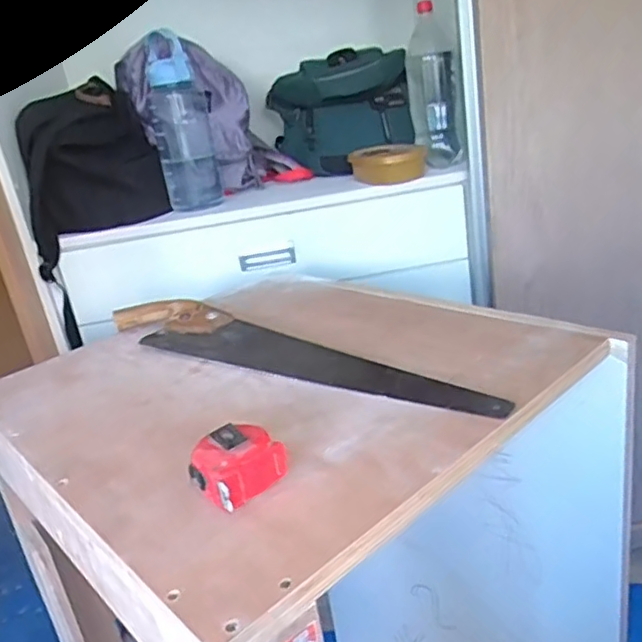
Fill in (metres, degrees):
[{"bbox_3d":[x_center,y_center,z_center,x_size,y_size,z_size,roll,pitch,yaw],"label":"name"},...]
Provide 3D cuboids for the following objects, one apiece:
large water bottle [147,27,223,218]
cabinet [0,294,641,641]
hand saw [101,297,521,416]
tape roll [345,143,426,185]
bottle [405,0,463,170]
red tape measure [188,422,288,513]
[{"bbox_3d":[-0.263,-0.372,1.180,0.113,0.312,0.092,-12,20,-7],"label":"large water bottle"},{"bbox_3d":[0.007,0.408,0.811,0.492,0.833,0.544,-25,24,-35],"label":"cabinet"},{"bbox_3d":[-0.050,0.025,0.705,0.547,0.026,0.084,9,27,36],"label":"hand saw"},{"bbox_3d":[0.130,-0.310,1.219,0.113,0.061,0.121,-21,23,-29],"label":"tape roll"},{"bbox_3d":[0.212,-0.444,1.180,0.085,0.282,0.104,-7,20,7],"label":"bottle"},{"bbox_3d":[-0.065,0.108,0.478,0.062,0.039,0.051,-25,28,-37],"label":"red tape measure"}]

